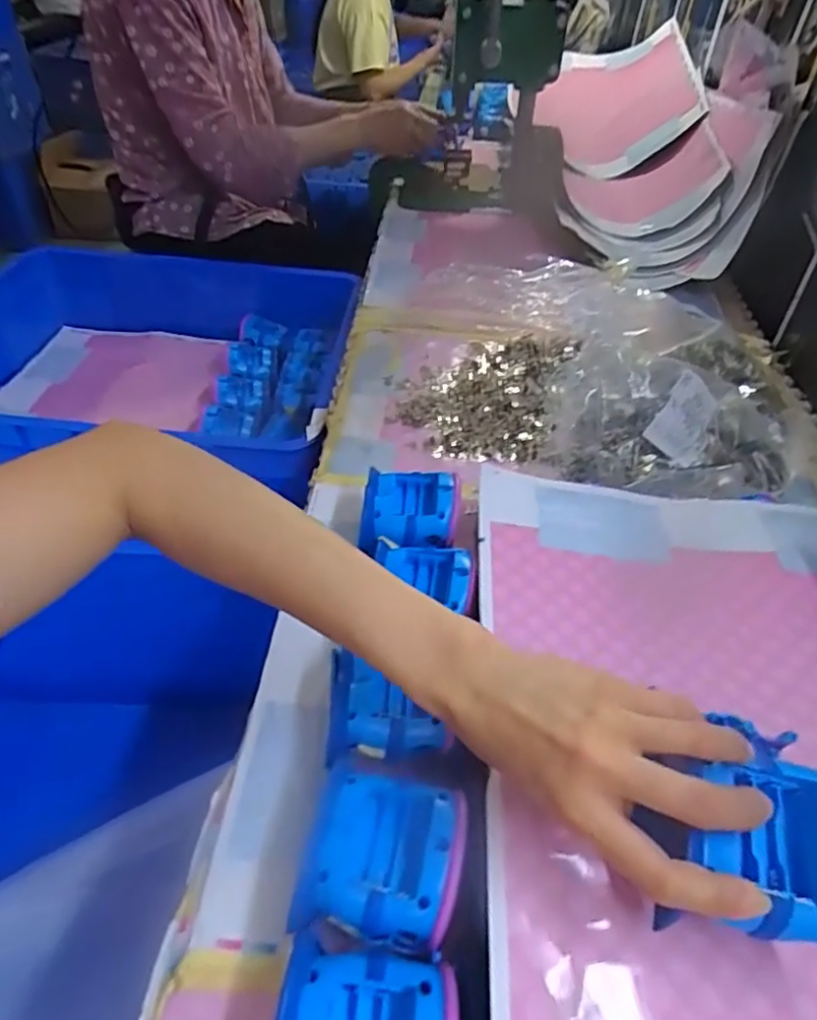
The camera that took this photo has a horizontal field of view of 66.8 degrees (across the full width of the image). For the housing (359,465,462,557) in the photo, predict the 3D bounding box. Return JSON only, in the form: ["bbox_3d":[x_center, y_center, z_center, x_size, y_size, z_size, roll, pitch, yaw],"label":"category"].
[{"bbox_3d":[0.001,-0.005,0.542,0.080,0.030,0.079,5,45,0],"label":"housing"}]

